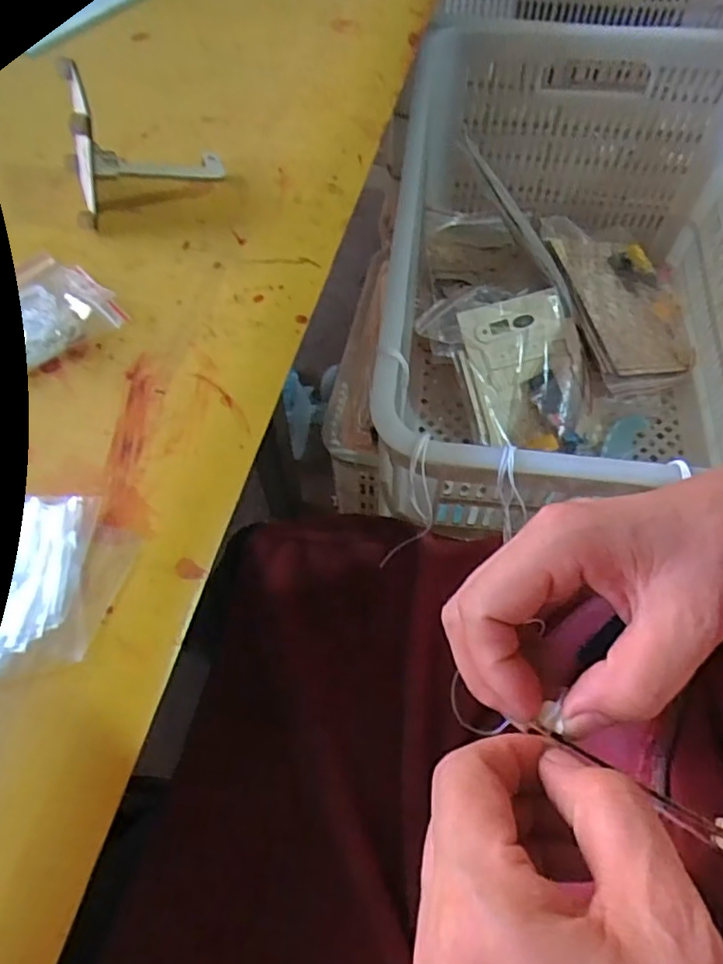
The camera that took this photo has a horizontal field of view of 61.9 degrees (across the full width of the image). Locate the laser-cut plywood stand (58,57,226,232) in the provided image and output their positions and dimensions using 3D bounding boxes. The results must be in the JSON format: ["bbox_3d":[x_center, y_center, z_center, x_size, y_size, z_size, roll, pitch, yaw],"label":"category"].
[{"bbox_3d":[-0.144,-0.218,0.374,0.101,0.097,0.030,-30,64,-16],"label":"laser-cut plywood stand"}]

